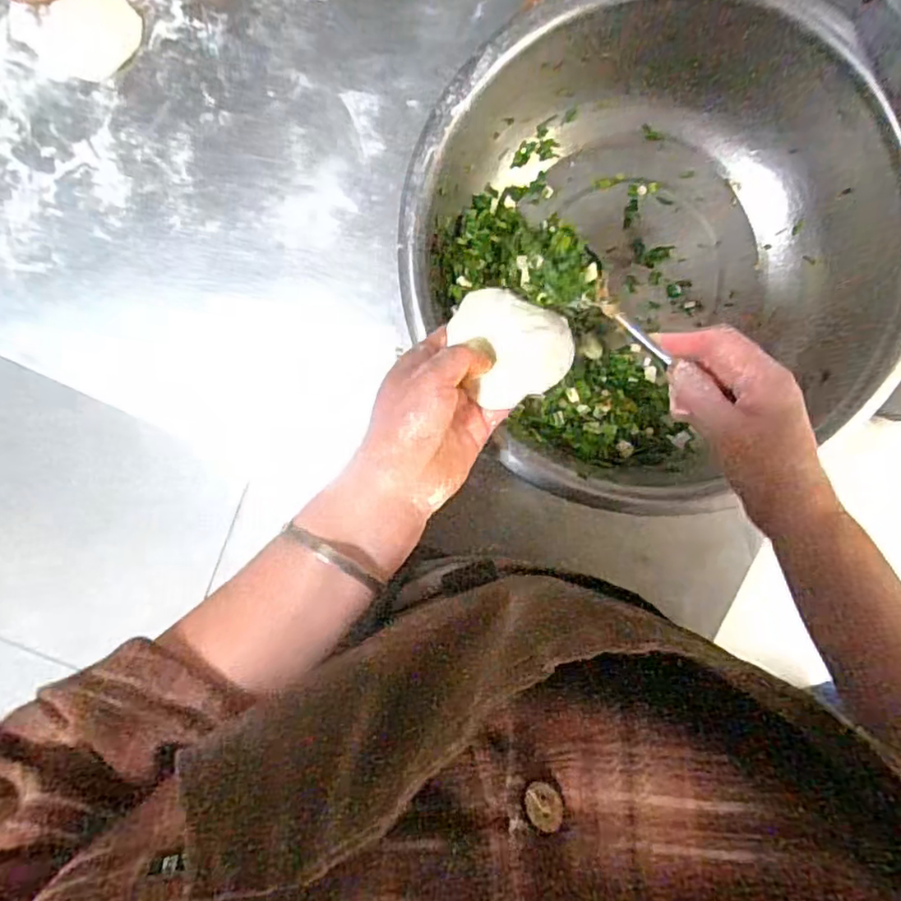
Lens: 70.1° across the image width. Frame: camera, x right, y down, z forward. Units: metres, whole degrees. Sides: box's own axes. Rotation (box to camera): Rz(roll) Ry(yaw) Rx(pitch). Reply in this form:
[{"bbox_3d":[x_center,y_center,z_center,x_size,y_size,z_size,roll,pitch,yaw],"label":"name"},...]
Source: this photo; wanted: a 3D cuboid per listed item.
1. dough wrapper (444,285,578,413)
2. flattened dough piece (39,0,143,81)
[{"bbox_3d":[0.040,-0.066,0.388,0.066,0.006,0.072,-19,74,-10],"label":"dough wrapper"},{"bbox_3d":[-0.277,-0.318,0.496,0.078,0.005,0.057,-13,95,3],"label":"flattened dough piece"}]

